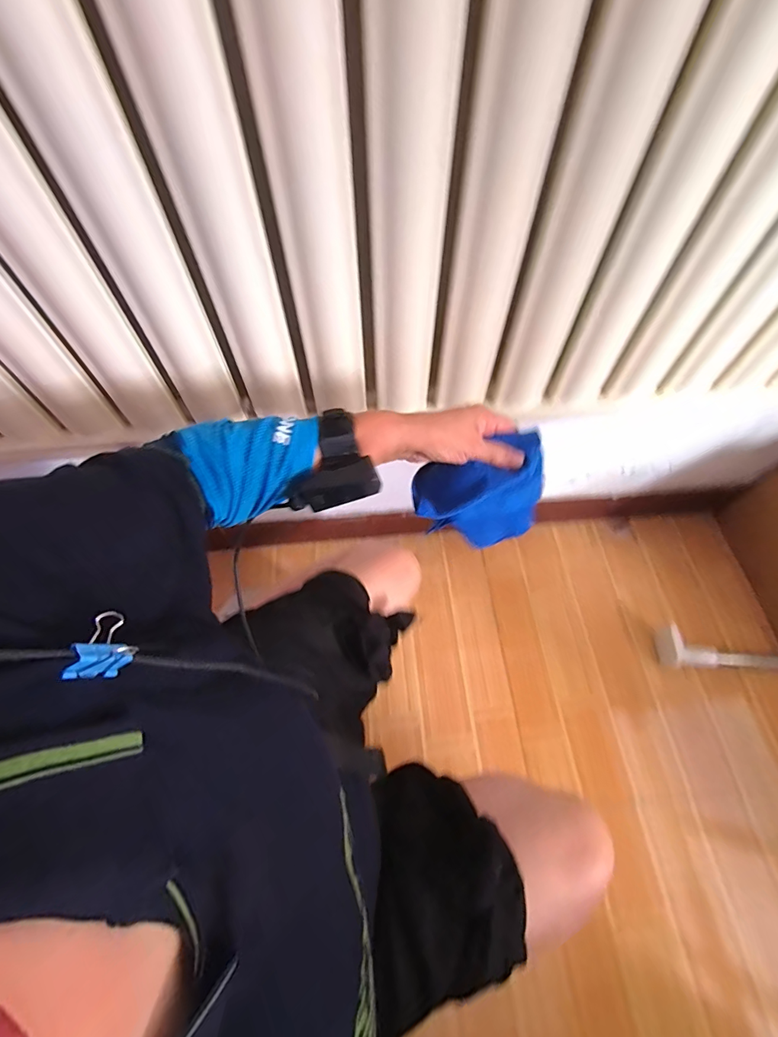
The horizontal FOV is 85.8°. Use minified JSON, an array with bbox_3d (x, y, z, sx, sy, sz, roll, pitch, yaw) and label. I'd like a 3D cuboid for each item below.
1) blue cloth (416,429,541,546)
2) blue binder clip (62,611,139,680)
[{"bbox_3d":[0.097,-0.028,0.457,0.136,0.113,0.073,1,62,0],"label":"blue cloth"},{"bbox_3d":[-0.137,0.063,0.202,0.012,0.027,0.032,15,63,8],"label":"blue binder clip"}]

